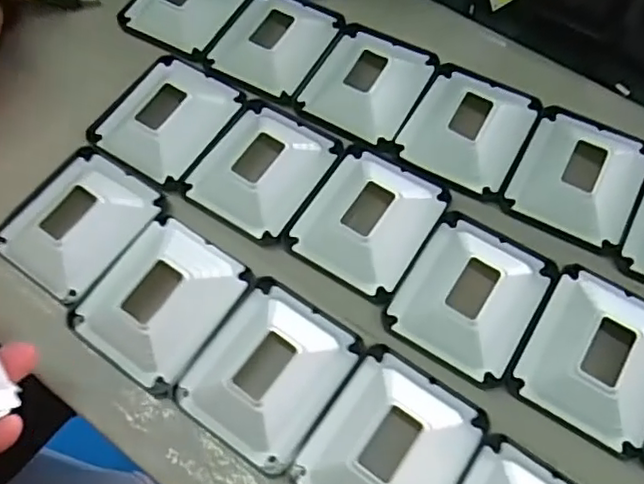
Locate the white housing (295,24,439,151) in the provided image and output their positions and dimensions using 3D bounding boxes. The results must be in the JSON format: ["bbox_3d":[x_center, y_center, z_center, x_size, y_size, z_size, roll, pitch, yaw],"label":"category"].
[{"bbox_3d":[0.030,-0.101,0.378,0.065,0.014,0.081,23,68,20],"label":"white housing"}]

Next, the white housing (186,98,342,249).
[{"bbox_3d":[-0.034,-0.046,0.349,0.068,0.012,0.080,25,69,21],"label":"white housing"}]

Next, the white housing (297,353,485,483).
[{"bbox_3d":[0.033,0.095,0.279,0.063,0.016,0.076,28,70,22],"label":"white housing"}]

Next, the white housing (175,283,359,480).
[{"bbox_3d":[-0.025,0.061,0.298,0.067,0.015,0.077,29,70,22],"label":"white housing"}]

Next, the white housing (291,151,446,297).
[{"bbox_3d":[0.026,-0.015,0.333,0.063,0.013,0.076,27,70,22],"label":"white housing"}]

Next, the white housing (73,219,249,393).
[{"bbox_3d":[-0.083,0.028,0.314,0.066,0.015,0.076,28,70,22],"label":"white housing"}]

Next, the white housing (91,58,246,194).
[{"bbox_3d":[-0.094,-0.080,0.365,0.071,0.012,0.078,28,70,22],"label":"white housing"}]

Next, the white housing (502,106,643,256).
[{"bbox_3d":[0.147,-0.040,0.345,0.068,0.015,0.079,24,68,20],"label":"white housing"}]

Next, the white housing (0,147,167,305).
[{"bbox_3d":[-0.136,-0.015,0.335,0.069,0.015,0.078,30,71,23],"label":"white housing"}]

